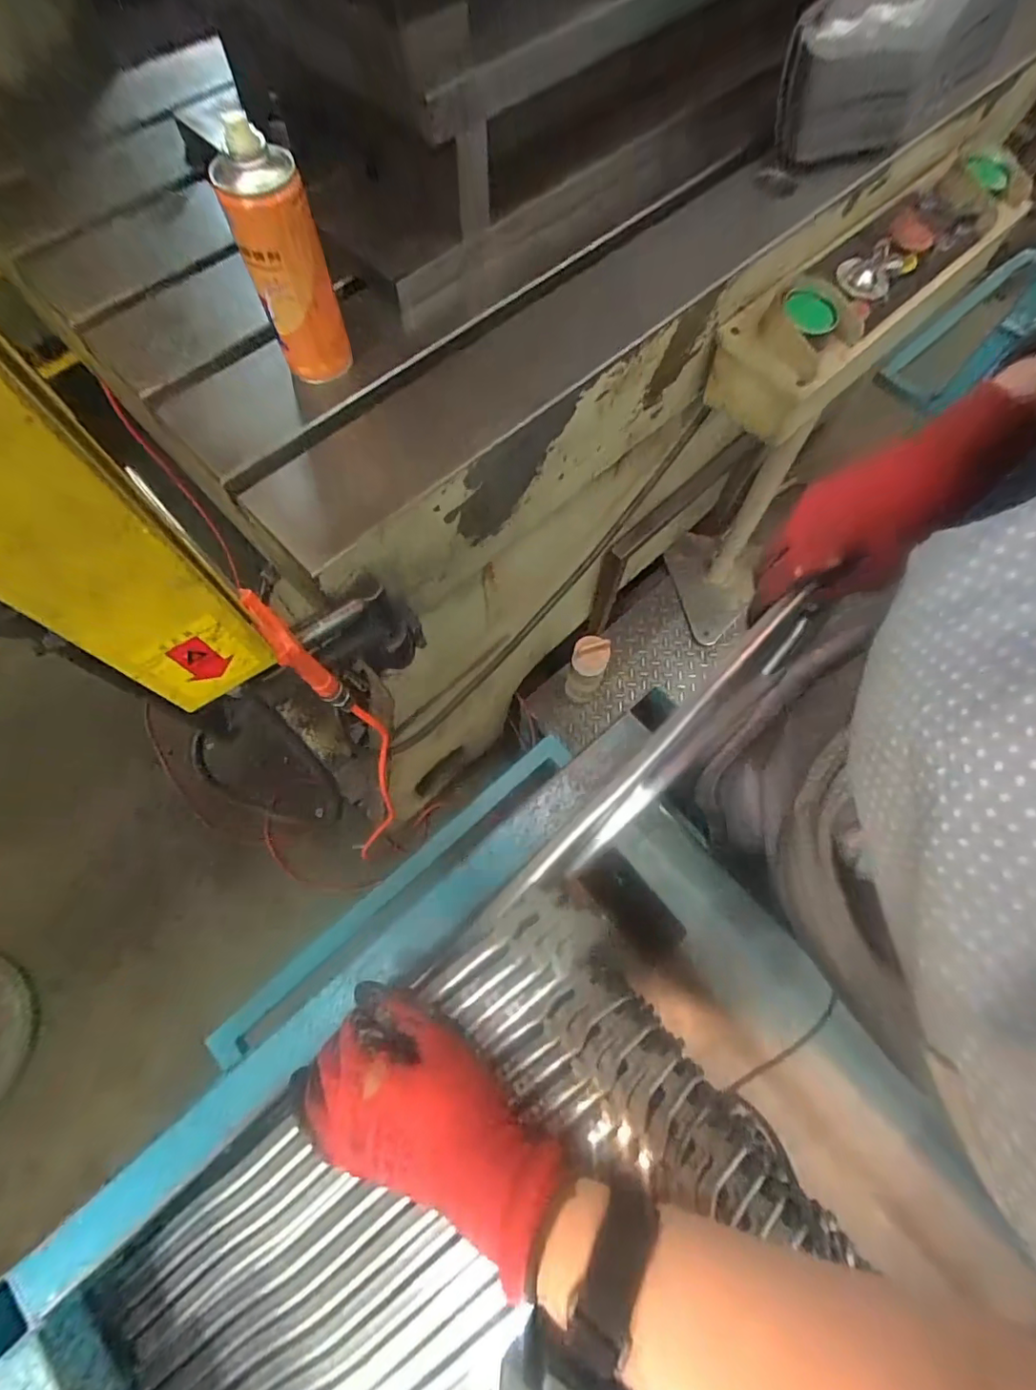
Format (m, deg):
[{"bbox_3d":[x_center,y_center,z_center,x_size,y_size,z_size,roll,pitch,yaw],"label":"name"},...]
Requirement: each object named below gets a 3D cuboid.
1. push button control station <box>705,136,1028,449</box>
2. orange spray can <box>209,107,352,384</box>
[{"bbox_3d":[0.500,-0.579,0.750,0.642,0.098,0.153,-41,74,-14],"label":"push button control station"},{"bbox_3d":[-0.191,-0.354,0.462,0.062,0.174,0.057,0,69,0],"label":"orange spray can"}]

